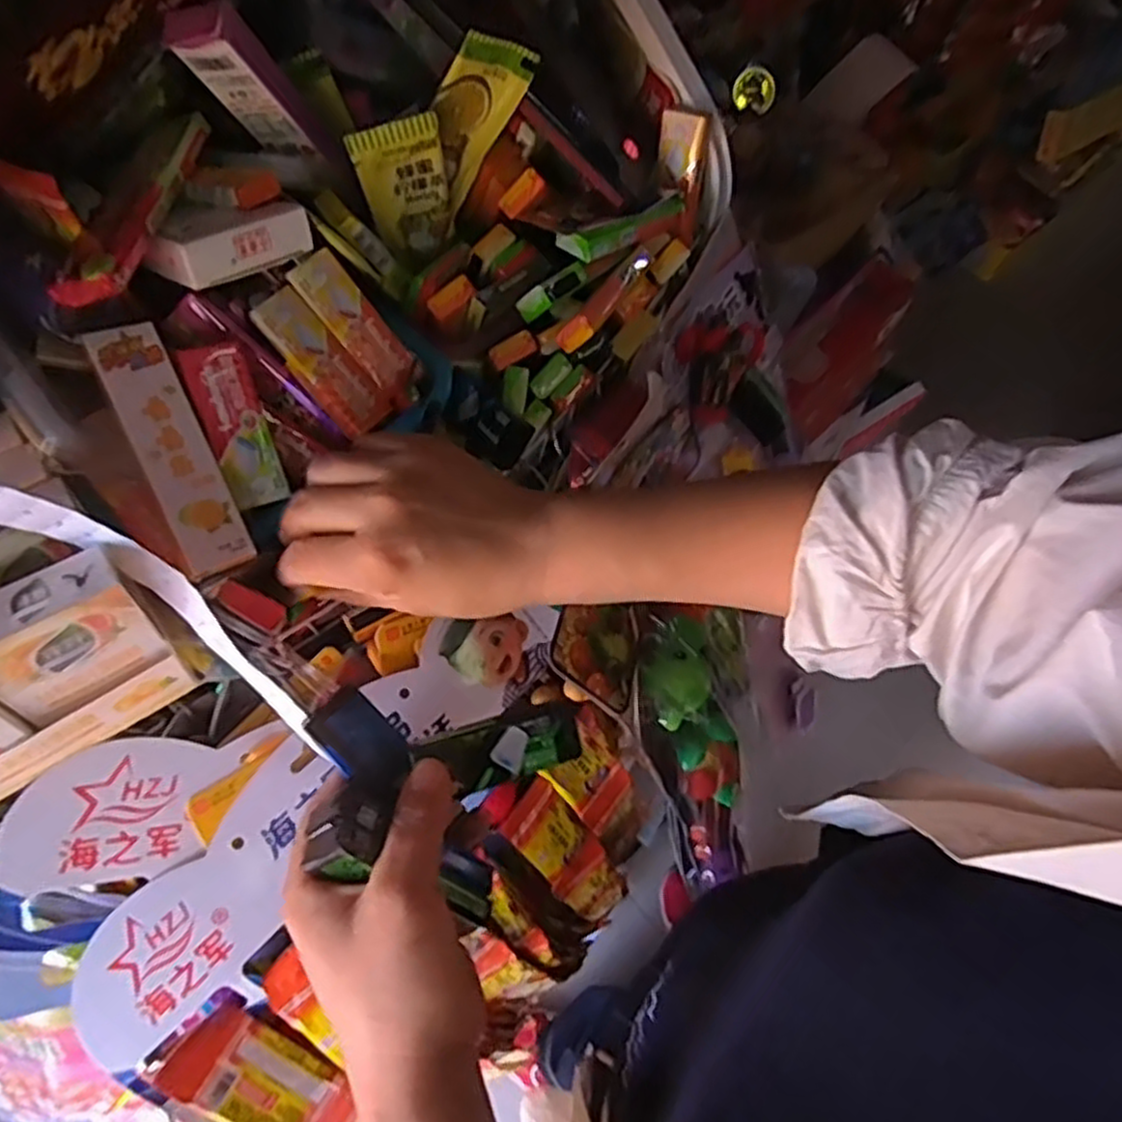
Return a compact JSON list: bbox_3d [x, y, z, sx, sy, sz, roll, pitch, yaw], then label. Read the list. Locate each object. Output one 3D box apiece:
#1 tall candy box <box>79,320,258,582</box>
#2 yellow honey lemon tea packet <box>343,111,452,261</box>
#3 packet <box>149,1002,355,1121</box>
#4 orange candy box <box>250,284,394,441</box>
[{"bbox_3d":[-0.182,-0.052,0.348,0.029,0.015,0.120,-24,94,-11],"label":"tall candy box"},{"bbox_3d":[-0.085,-0.205,0.414,0.046,0.090,0.017,-16,65,-7],"label":"yellow honey lemon tea packet"},{"bbox_3d":[-0.146,0.257,0.365,0.093,0.014,0.039,42,68,-14],"label":"packet"},{"bbox_3d":[-0.125,-0.104,0.391,0.030,0.008,0.080,-45,110,-19],"label":"orange candy box"}]

